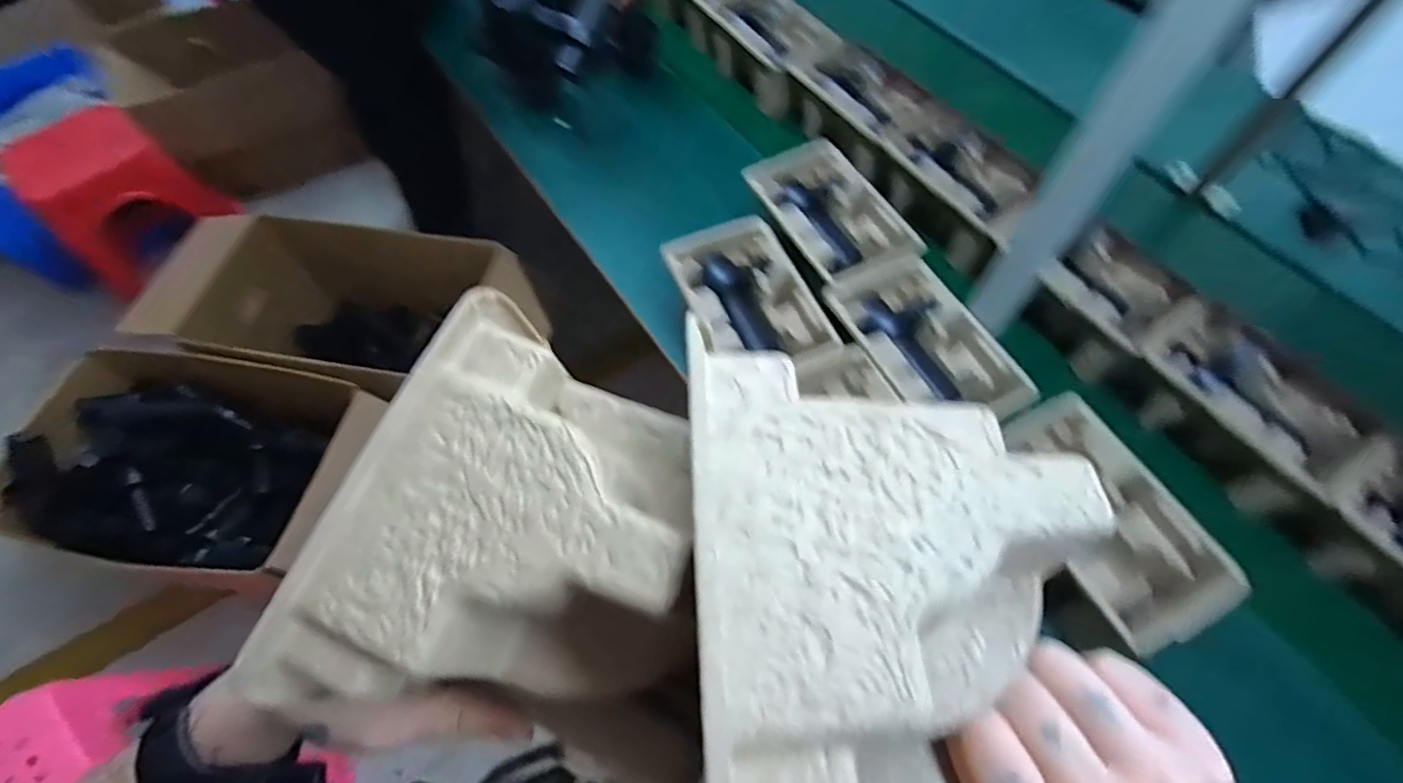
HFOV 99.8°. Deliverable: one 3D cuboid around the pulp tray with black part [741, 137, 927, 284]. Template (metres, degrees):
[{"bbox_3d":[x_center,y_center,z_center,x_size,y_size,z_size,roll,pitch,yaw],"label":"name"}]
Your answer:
[{"bbox_3d":[0.167,-0.237,0.801,0.147,0.045,0.233,-27,67,-11],"label":"pulp tray with black part"}]

